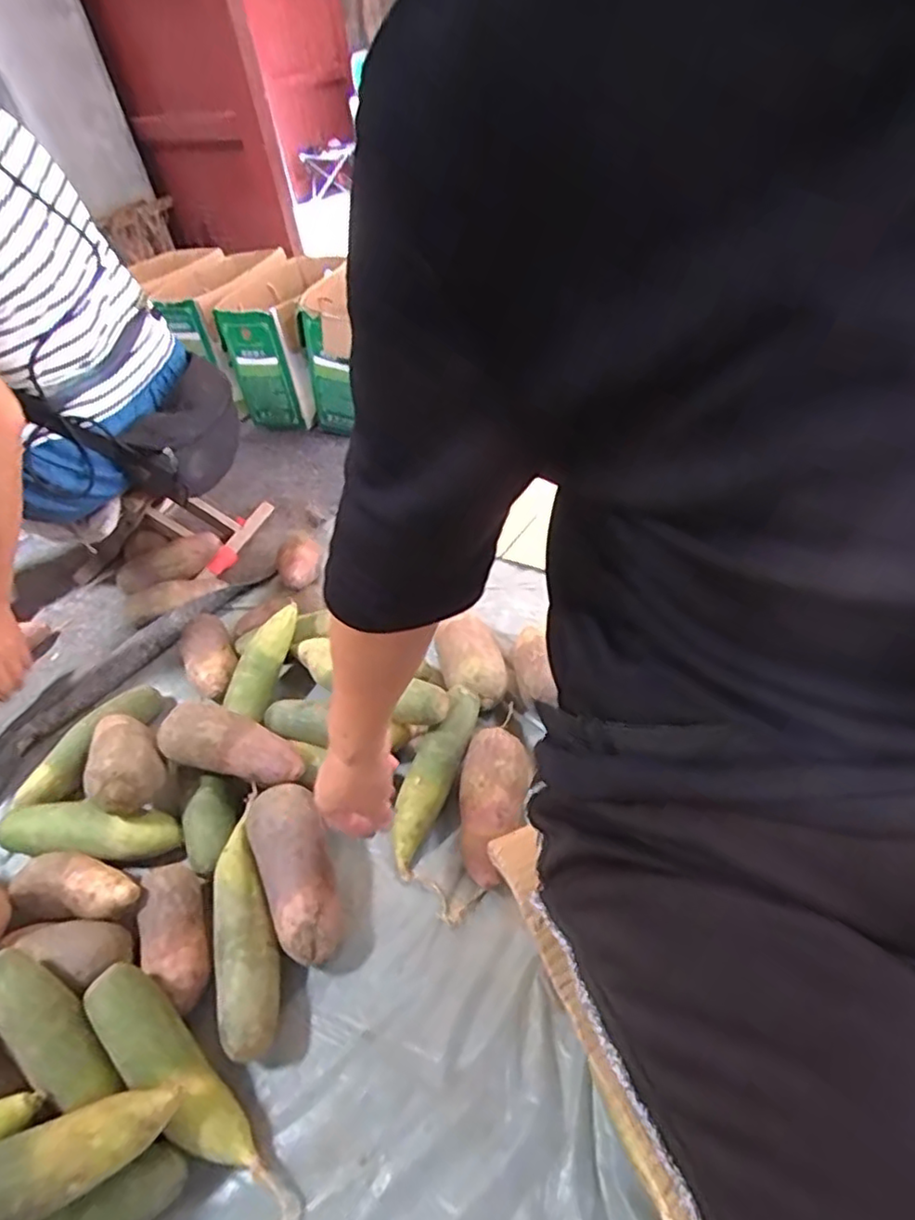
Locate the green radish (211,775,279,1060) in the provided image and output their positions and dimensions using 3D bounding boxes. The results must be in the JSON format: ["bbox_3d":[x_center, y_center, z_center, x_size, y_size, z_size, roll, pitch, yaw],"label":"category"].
[{"bbox_3d":[-0.202,0.292,0.617,0.047,0.049,0.234,-18,42,-9],"label":"green radish"}]

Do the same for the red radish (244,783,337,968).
[{"bbox_3d":[-0.156,0.259,0.633,0.069,0.069,0.170,-23,43,-14],"label":"red radish"}]

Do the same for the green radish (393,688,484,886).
[{"bbox_3d":[-0.029,0.172,0.684,0.045,0.039,0.199,15,69,24],"label":"green radish"}]

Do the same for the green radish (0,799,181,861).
[{"bbox_3d":[-0.395,0.236,0.693,0.188,0.061,0.056,0,42,11],"label":"green radish"}]

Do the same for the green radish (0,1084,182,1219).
[{"bbox_3d":[-0.284,0.375,0.435,0.178,0.050,0.060,-9,37,-33],"label":"green radish"}]

